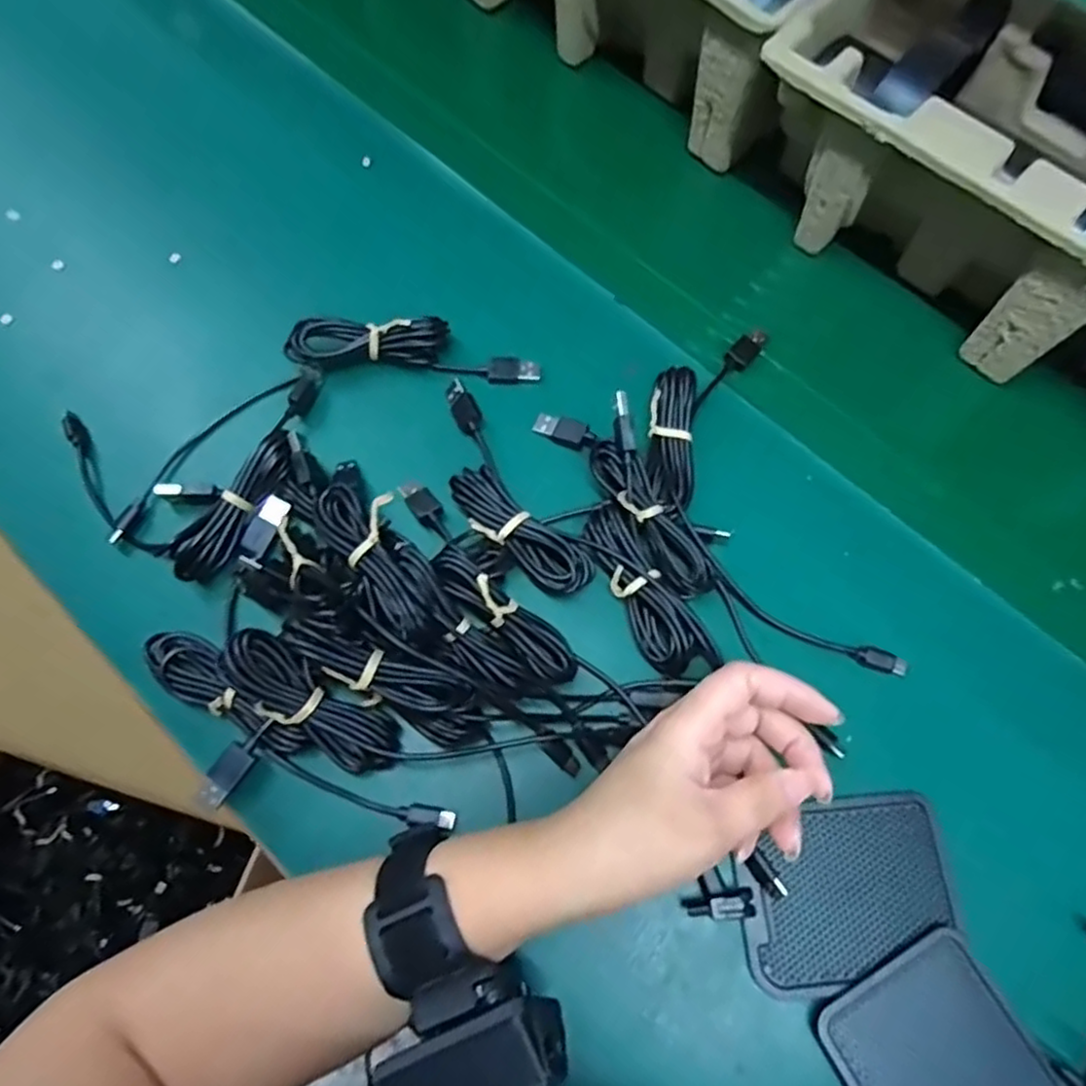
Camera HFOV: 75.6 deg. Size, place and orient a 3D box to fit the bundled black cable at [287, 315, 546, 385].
[{"bbox_3d":[-0.074,-0.114,0.405,0.141,0.025,0.028,0,71,1],"label":"bundled black cable"}]

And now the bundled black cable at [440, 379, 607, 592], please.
[{"bbox_3d":[-0.020,-0.030,0.377,0.131,0.015,0.058,40,77,13],"label":"bundled black cable"}]

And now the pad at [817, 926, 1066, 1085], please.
[{"bbox_3d":[0.173,0.228,0.294,0.078,0.010,0.098,-27,73,-8],"label":"pad"}]

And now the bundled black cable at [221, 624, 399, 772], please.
[{"bbox_3d":[-0.108,0.076,0.331,0.094,0.026,0.030,42,74,-15],"label":"bundled black cable"}]

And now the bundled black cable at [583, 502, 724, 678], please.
[{"bbox_3d":[0.050,0.027,0.361,0.031,0.024,0.093,-34,74,-10],"label":"bundled black cable"}]

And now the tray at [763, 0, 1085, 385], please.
[{"bbox_3d":[0.243,-0.213,0.407,0.216,0.120,0.137,41,77,14],"label":"tray"}]

